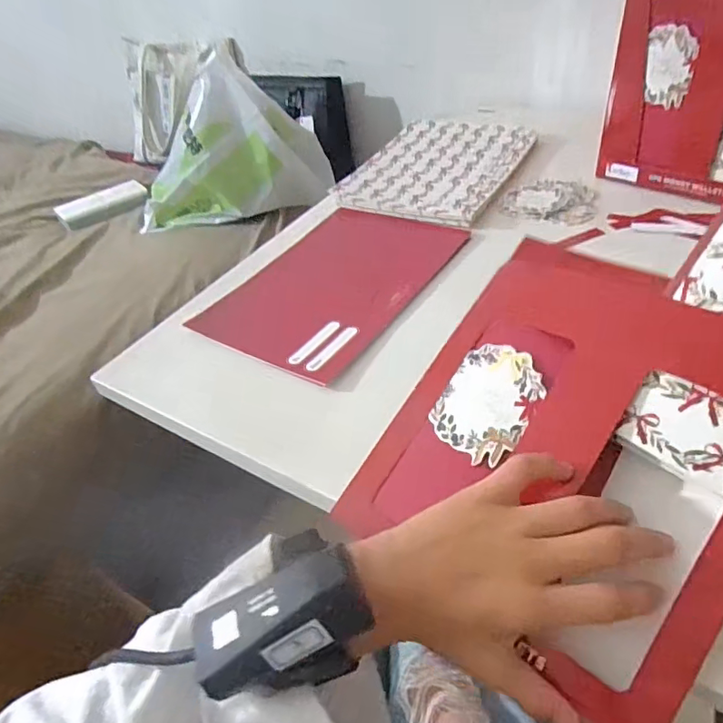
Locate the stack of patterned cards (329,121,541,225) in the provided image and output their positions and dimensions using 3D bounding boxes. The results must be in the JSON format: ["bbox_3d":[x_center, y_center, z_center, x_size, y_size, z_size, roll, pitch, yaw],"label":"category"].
[{"bbox_3d":[0.097,-0.252,0.682,0.188,0.016,0.263,17,46,26],"label":"stack of patterned cards"}]

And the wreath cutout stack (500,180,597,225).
[{"bbox_3d":[0.209,-0.183,0.599,0.096,0.010,0.093,7,42,17],"label":"wreath cutout stack"}]

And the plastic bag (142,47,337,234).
[{"bbox_3d":[-0.219,-0.334,0.855,0.324,0.230,0.097,-12,40,-5],"label":"plastic bag"}]

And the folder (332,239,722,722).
[{"bbox_3d":[0.114,0.050,0.301,0.195,0.029,0.211,29,85,34],"label":"folder"}]

